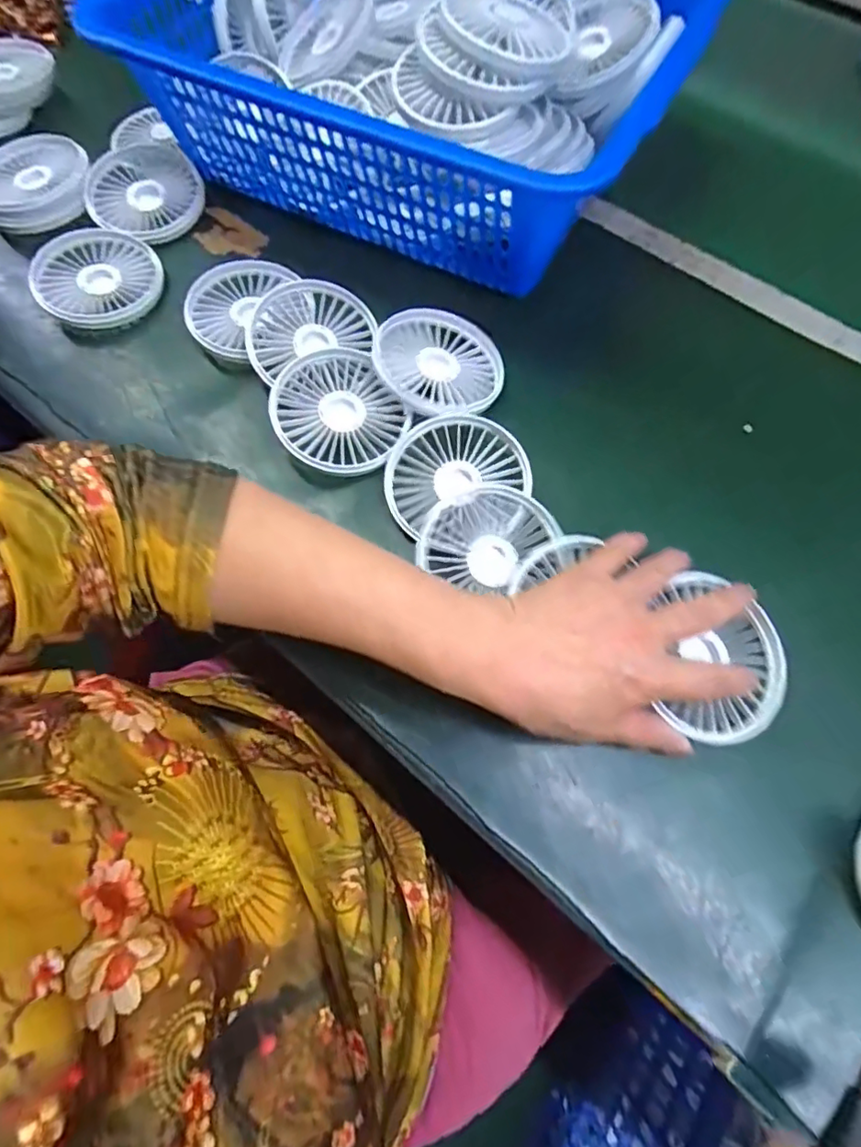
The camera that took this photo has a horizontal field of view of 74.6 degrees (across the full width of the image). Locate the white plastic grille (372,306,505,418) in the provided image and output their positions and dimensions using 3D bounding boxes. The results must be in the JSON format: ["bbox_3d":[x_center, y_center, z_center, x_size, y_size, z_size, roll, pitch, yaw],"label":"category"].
[{"bbox_3d":[0.011,-0.145,0.386,0.084,0.015,0.089,-1,69,1],"label":"white plastic grille"}]

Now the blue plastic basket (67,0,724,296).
[{"bbox_3d":[-0.020,-0.392,0.435,0.406,0.110,0.322,28,72,12],"label":"blue plastic basket"}]

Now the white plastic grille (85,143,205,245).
[{"bbox_3d":[-0.228,-0.306,0.454,0.085,0.021,0.088,-20,69,-6],"label":"white plastic grille"}]

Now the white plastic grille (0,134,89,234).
[{"bbox_3d":[-0.317,-0.310,0.452,0.084,0.018,0.097,-18,69,-6],"label":"white plastic grille"}]

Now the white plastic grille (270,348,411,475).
[{"bbox_3d":[-0.060,-0.104,0.370,0.080,0.018,0.086,-1,69,1],"label":"white plastic grille"}]

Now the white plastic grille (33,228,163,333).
[{"bbox_3d":[-0.248,-0.221,0.425,0.089,0.021,0.084,-34,72,-11],"label":"white plastic grille"}]

